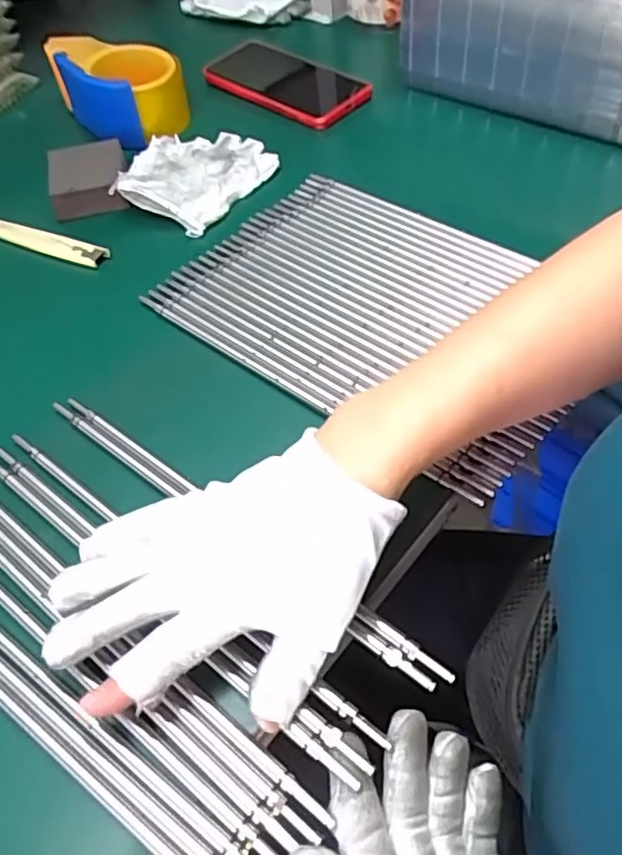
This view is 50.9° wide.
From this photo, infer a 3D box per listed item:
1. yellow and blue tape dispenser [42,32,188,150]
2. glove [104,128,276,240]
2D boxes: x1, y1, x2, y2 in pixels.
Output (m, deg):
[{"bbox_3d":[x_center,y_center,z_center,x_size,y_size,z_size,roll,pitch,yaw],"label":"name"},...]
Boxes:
[{"bbox_3d":[-0.178,-0.322,0.608,0.092,0.052,0.123,-33,58,-19],"label":"yellow and blue tape dispenser"},{"bbox_3d":[-0.099,-0.216,0.546,0.107,0.021,0.120,23,58,19],"label":"glove"}]

